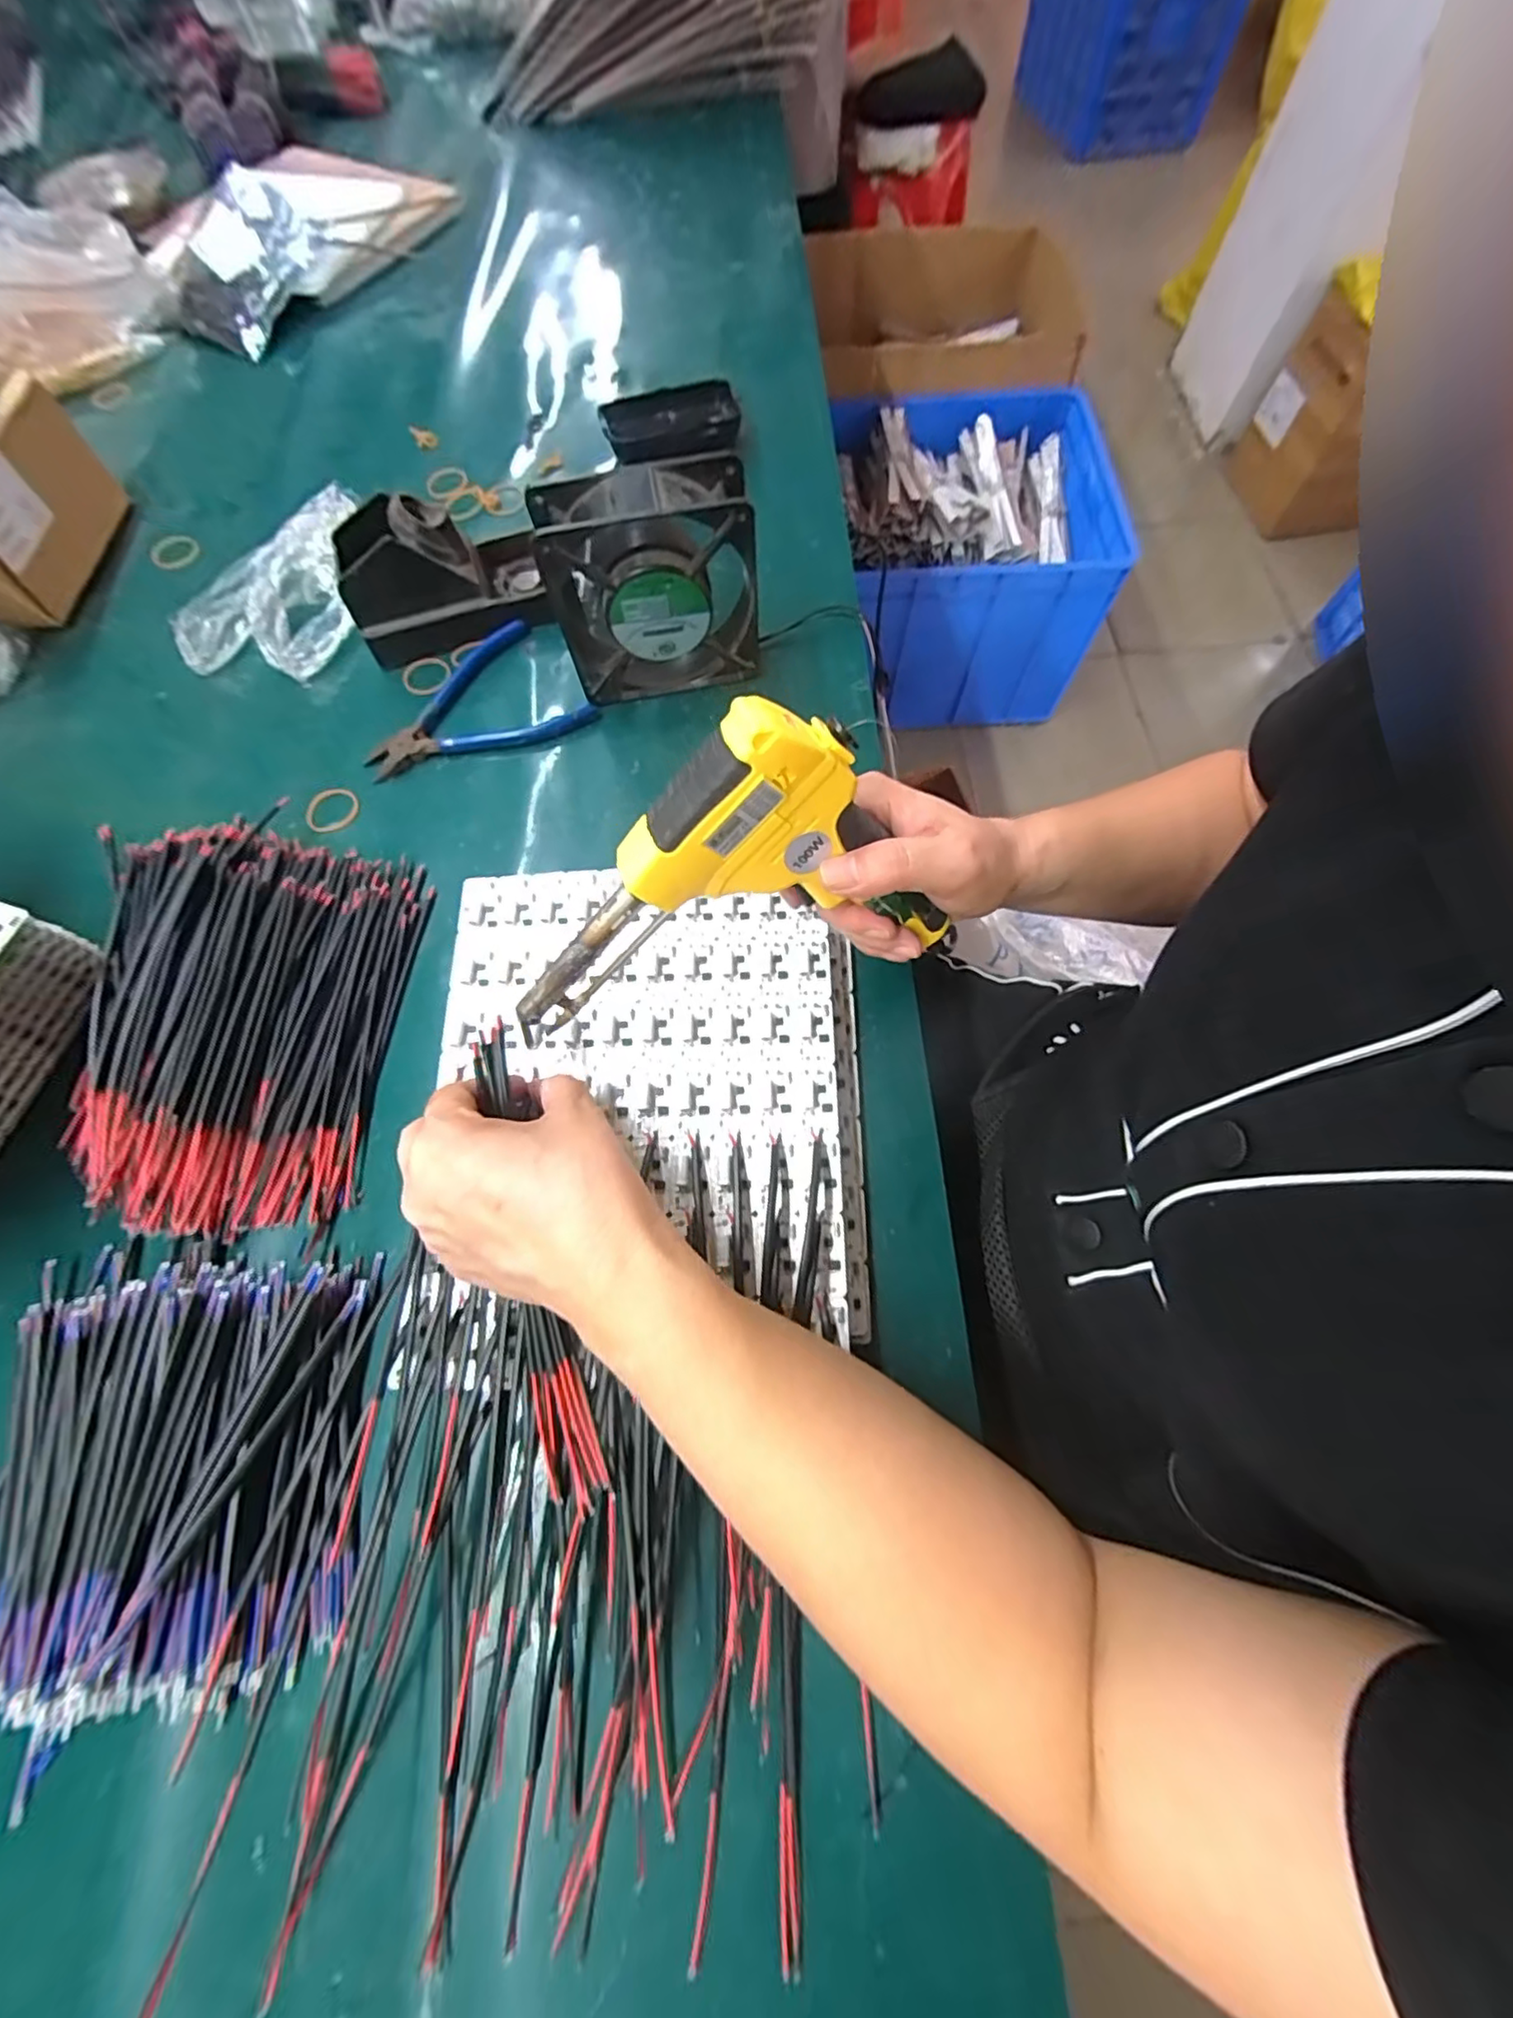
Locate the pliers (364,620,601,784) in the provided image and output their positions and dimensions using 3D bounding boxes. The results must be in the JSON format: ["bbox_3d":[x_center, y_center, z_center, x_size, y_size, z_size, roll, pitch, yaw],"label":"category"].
[{"bbox_3d":[-0.195,-0.199,0.433,0.142,0.014,0.108,-36,72,-11],"label":"pliers"}]

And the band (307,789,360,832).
[{"bbox_3d":[-0.277,-0.131,0.417,0.031,0.004,0.035,2,69,3],"label":"band"}]

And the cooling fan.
[{"bbox_3d":[-0.061,-0.251,0.391,0.121,0.123,0.045,-10,69,-2],"label":"cooling fan"}]

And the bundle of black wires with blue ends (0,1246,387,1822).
[{"bbox_3d":[-0.261,0.199,0.271,0.175,0.038,0.180,-6,69,0],"label":"bundle of black wires with blue ends"}]

